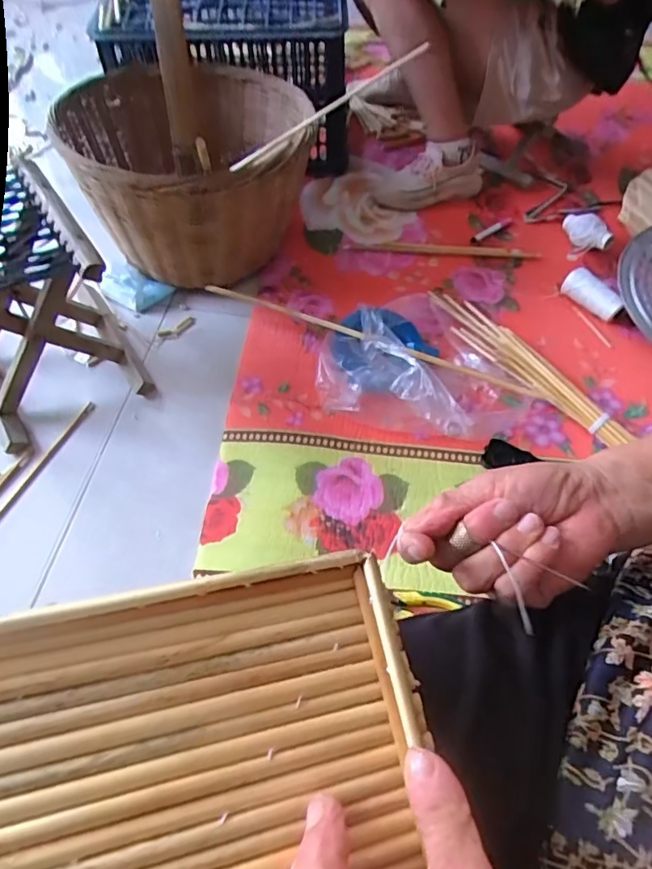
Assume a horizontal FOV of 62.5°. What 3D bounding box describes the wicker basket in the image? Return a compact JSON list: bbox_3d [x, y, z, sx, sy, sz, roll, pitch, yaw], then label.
[{"bbox_3d":[-0.222,-0.411,0.898,0.360,0.233,0.354,13,55,6],"label":"wicker basket"}]

